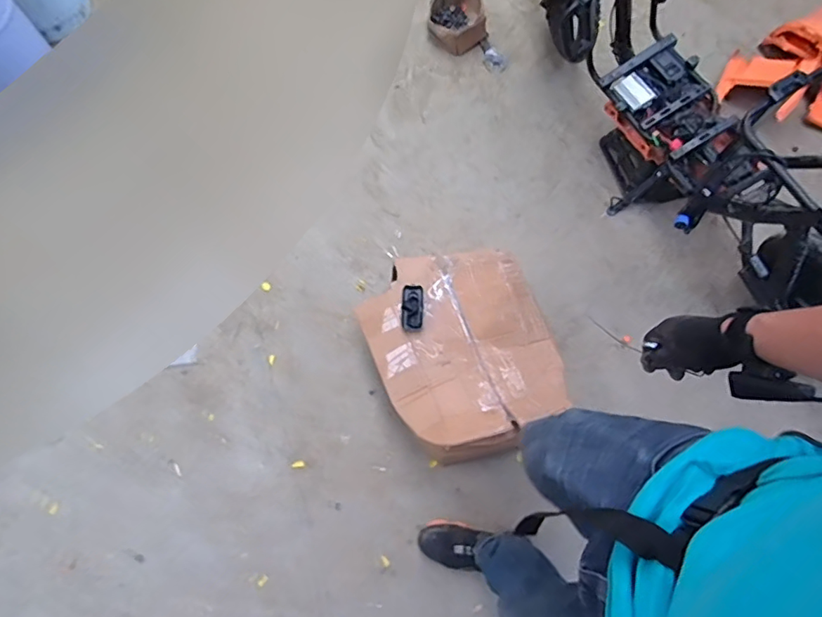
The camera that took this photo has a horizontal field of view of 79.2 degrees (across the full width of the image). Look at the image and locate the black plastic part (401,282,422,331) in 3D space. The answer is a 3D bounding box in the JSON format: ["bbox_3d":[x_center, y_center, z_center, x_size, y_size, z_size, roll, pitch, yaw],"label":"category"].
[{"bbox_3d":[0.002,-0.008,1.179,0.048,0.027,0.117,1,73,0],"label":"black plastic part"}]

